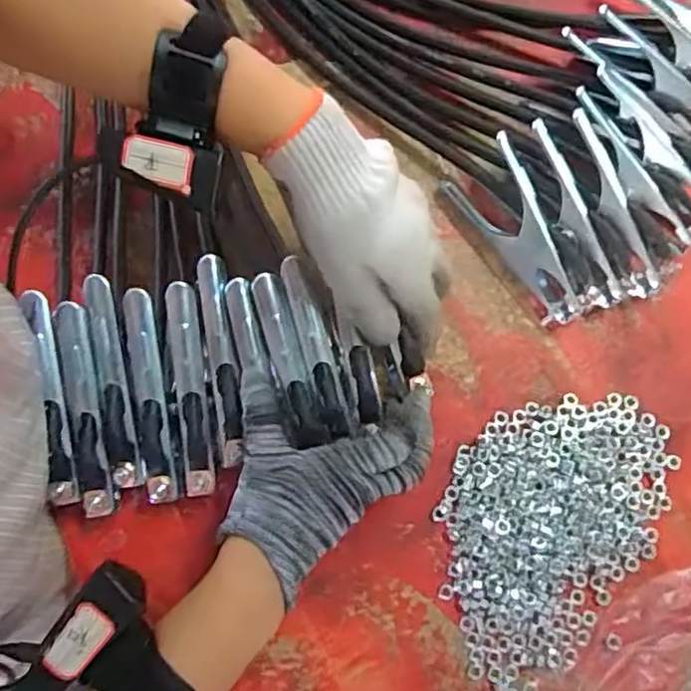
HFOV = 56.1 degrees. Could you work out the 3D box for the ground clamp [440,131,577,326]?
[{"bbox_3d":[0.130,-0.081,0.468,0.046,0.038,0.132,-35,82,-7],"label":"ground clamp"}]

